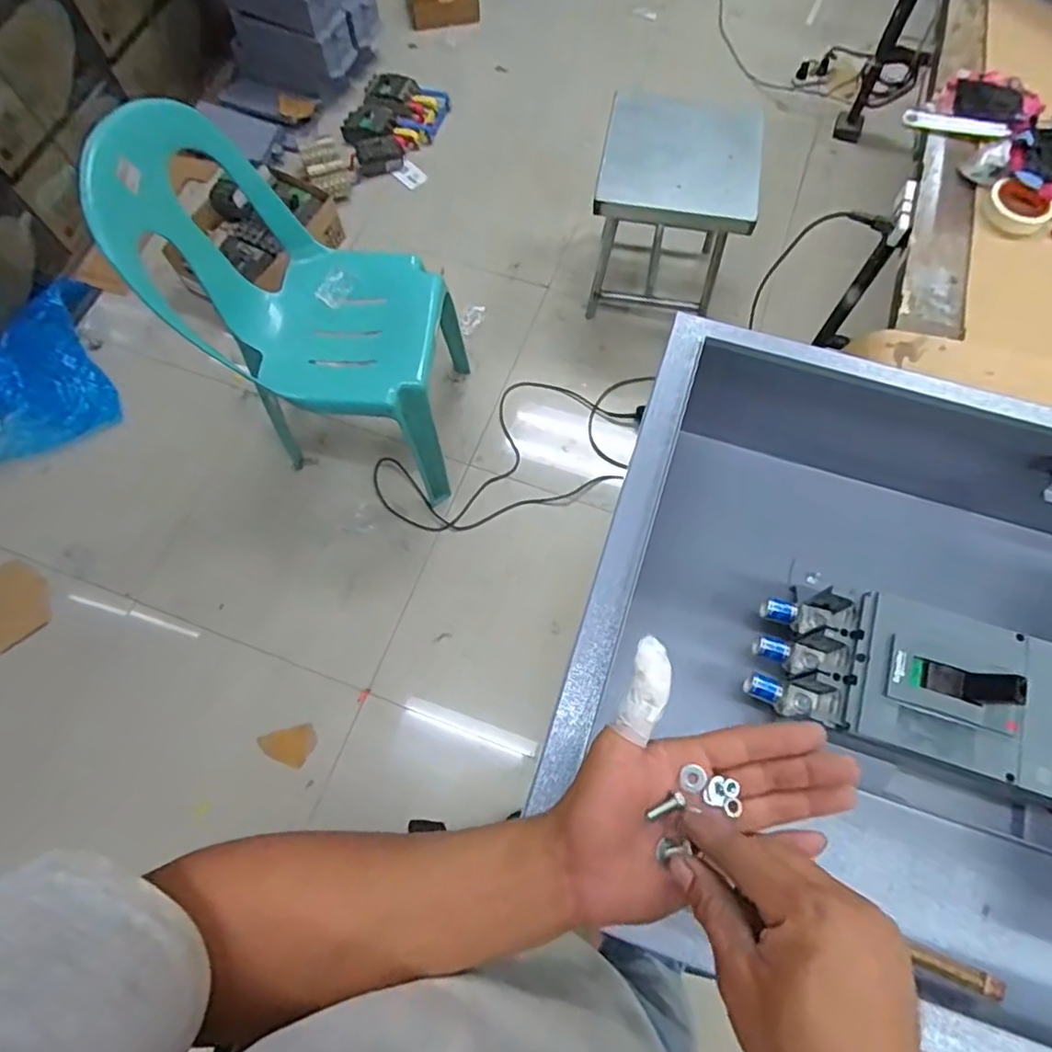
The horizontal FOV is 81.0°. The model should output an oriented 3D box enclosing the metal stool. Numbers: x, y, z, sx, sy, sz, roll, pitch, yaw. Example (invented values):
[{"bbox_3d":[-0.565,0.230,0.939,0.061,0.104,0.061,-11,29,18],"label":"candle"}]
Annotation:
[{"bbox_3d":[0.364,-0.779,1.567,0.354,0.446,0.345,11,70,7],"label":"metal stool"}]

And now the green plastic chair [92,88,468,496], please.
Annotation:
[{"bbox_3d":[-0.403,-0.413,1.247,0.453,0.729,0.396,8,70,6],"label":"green plastic chair"}]

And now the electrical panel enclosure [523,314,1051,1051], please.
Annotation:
[{"bbox_3d":[0.593,0.213,0.591,1.077,0.260,0.553,16,71,8],"label":"electrical panel enclosure"}]

